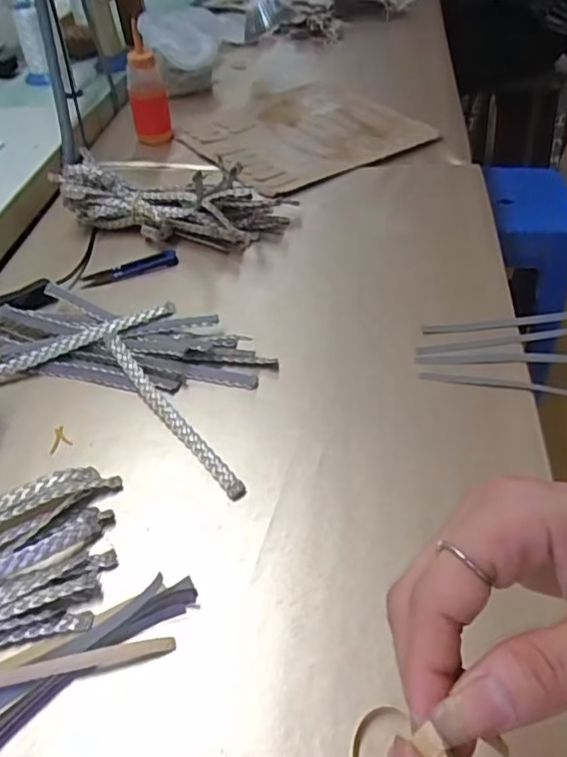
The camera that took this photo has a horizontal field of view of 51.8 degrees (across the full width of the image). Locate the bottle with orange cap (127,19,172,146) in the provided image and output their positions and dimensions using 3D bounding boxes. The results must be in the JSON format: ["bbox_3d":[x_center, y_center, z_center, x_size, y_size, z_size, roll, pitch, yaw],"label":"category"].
[{"bbox_3d":[-0.188,-0.395,0.804,0.051,0.122,0.046,-9,46,-5],"label":"bottle with orange cap"}]

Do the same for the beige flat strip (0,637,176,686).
[{"bbox_3d":[-0.157,0.172,0.334,0.186,0.007,0.010,-10,46,-6],"label":"beige flat strip"}]

